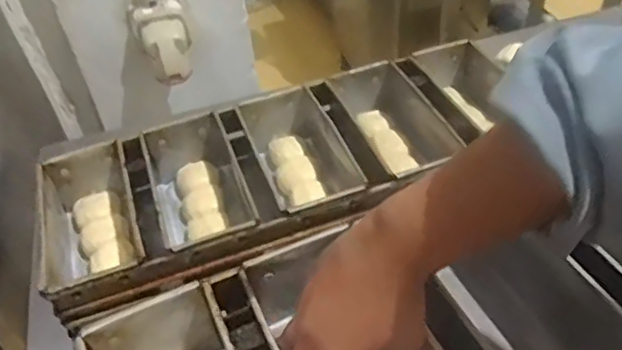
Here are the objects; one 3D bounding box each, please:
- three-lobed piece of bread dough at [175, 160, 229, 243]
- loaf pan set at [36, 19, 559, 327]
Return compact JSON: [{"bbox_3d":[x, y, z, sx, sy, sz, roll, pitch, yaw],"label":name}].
[{"bbox_3d":[-0.140,0.036,0.742,0.057,0.032,0.129,-13,43,-6],"label":"three-lobed piece of bread dough"},{"bbox_3d":[-0.008,-0.014,0.736,0.604,0.096,0.235,-19,44,-13],"label":"loaf pan set"}]

